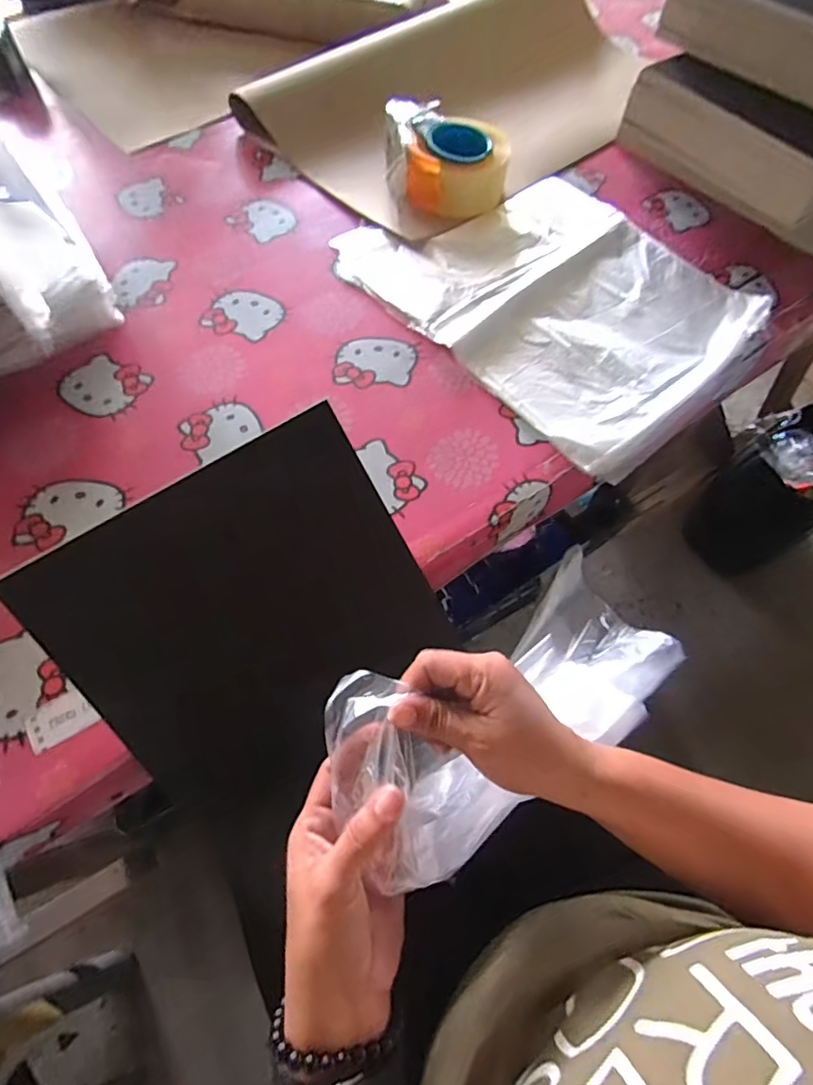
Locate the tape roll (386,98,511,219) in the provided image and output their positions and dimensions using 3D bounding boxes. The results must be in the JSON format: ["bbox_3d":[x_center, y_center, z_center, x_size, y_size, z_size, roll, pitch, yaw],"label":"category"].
[{"bbox_3d":[0.052,-0.482,0.667,0.136,0.053,0.150,-9,64,-7],"label":"tape roll"}]

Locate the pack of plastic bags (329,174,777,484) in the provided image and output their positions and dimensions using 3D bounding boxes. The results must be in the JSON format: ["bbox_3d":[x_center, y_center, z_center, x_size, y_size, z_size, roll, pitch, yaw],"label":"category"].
[{"bbox_3d":[0.165,-0.286,0.600,0.316,0.028,0.412,-37,70,-18],"label":"pack of plastic bags"}]

